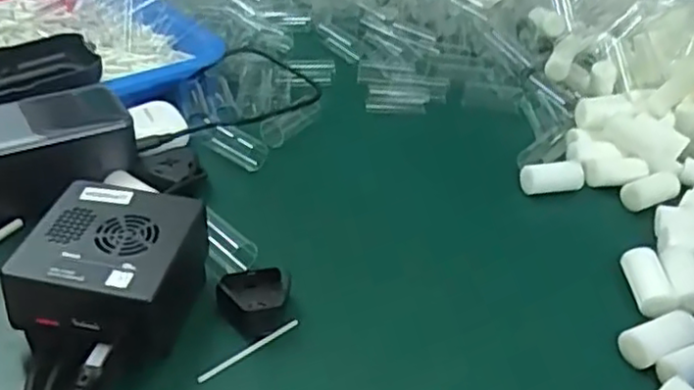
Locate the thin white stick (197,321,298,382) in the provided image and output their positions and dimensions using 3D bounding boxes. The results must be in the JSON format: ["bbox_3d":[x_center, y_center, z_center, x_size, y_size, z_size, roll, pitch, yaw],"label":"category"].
[{"bbox_3d":[-0.048,0.078,0.339,0.059,0.005,0.004,-24,47,-35],"label":"thin white stick"}]

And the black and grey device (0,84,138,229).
[{"bbox_3d":[-0.197,-0.022,0.405,0.127,0.055,0.064,-21,45,-32],"label":"black and grey device"}]

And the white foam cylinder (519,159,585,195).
[{"bbox_3d":[0.145,-0.012,0.478,0.047,0.015,0.018,-5,38,-16],"label":"white foam cylinder"}]

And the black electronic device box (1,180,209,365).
[{"bbox_3d":[-0.115,0.041,0.337,0.077,0.052,0.087,7,37,0],"label":"black electronic device box"}]

